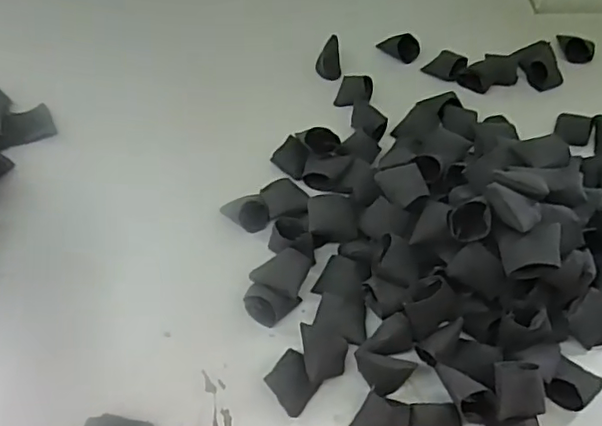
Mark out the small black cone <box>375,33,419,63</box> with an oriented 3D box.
[{"bbox_3d":[0.111,-0.188,0.669,0.046,0.024,0.020,27,57,19],"label":"small black cone"}]

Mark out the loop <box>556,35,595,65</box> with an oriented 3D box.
[{"bbox_3d":[0.311,-0.187,0.675,0.043,0.027,0.021,27,57,19],"label":"loop"}]

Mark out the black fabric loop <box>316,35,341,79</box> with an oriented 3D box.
[{"bbox_3d":[0.030,-0.170,0.648,0.026,0.030,0.036,-2,53,-2],"label":"black fabric loop"}]

